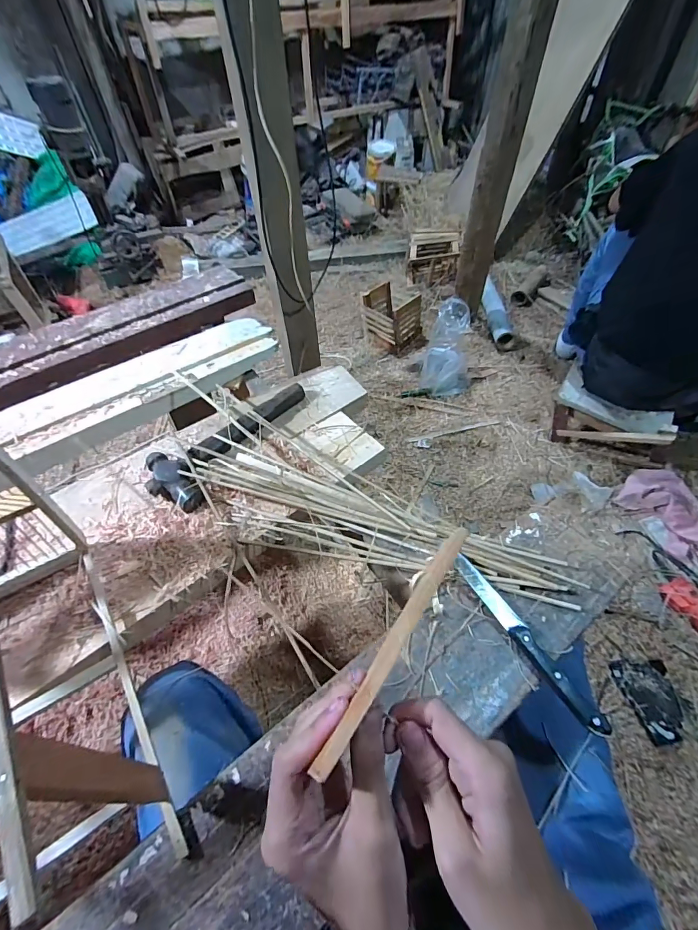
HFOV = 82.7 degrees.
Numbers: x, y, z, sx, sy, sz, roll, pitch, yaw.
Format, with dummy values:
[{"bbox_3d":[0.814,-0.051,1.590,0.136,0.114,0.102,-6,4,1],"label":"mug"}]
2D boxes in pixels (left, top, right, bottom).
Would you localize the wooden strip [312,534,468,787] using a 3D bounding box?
[{"bbox_3d":[0.035,0.104,0.253,0.013,0.009,0.175,28,52,21],"label":"wooden strip"}]

